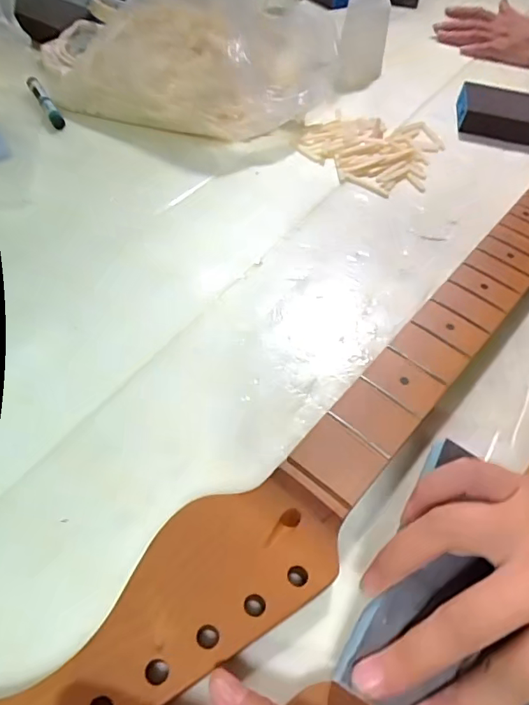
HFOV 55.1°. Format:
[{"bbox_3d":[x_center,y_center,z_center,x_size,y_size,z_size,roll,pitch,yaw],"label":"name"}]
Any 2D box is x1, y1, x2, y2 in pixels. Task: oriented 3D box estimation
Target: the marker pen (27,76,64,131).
[{"bbox_3d":[-0.212,-0.242,0.492,0.011,0.016,0.079,-24,58,-22],"label":"marker pen"}]

